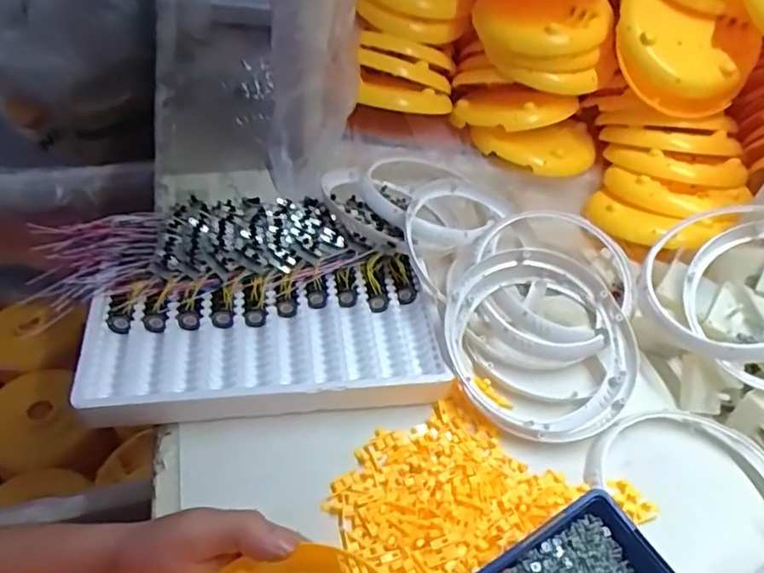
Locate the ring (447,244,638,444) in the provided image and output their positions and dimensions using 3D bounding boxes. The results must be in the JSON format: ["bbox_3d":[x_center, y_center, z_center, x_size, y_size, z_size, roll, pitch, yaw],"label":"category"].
[{"bbox_3d":[0.160,0.057,0.609,0.183,0.033,0.197,1,69,-3],"label":"ring"}]

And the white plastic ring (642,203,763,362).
[{"bbox_3d":[0.367,-0.010,0.616,0.177,0.027,0.176,-14,57,22],"label":"white plastic ring"}]

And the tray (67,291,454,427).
[{"bbox_3d":[-0.113,0.063,0.595,0.342,0.043,0.150,-4,48,-11],"label":"tray"}]

